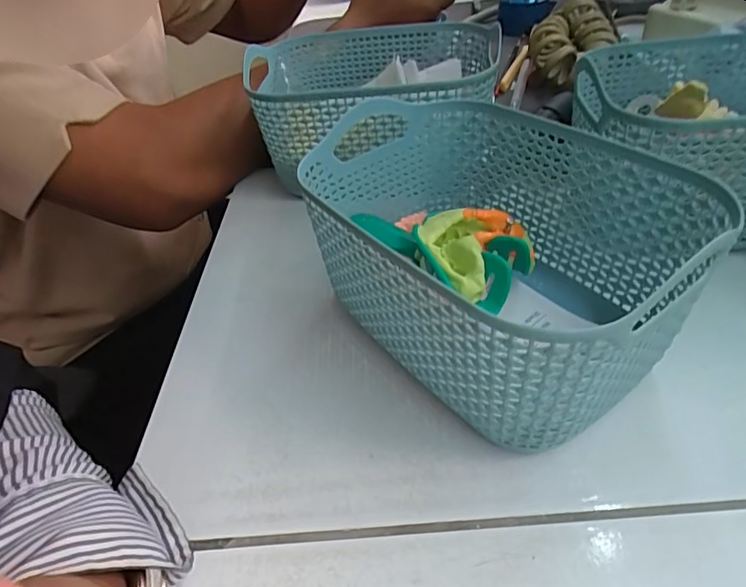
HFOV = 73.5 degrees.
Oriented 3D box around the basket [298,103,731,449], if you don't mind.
[{"bbox_3d":[0.050,-0.015,0.235,0.117,0.086,0.169,-30,46,-23],"label":"basket"}]

